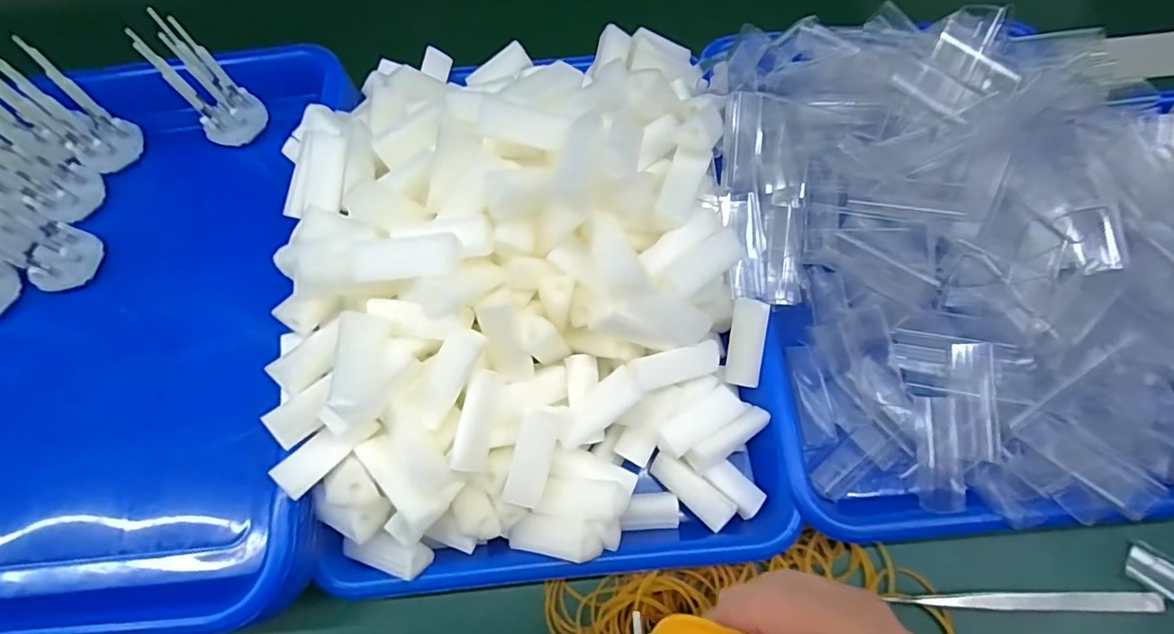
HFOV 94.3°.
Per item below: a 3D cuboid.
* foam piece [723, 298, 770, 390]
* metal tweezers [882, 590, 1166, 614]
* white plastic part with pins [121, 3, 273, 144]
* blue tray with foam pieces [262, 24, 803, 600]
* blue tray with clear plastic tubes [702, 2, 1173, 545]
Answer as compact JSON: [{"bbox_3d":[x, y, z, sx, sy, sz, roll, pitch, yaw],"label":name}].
[{"bbox_3d":[0.085,0.014,0.291,0.018,0.007,0.046,6,101,5],"label":"foam piece"},{"bbox_3d":[0.220,0.141,0.272,0.137,0.013,0.009,0,66,2],"label":"metal tweezers"},{"bbox_3d":[-0.228,-0.139,0.323,0.028,0.070,0.035,30,70,14],"label":"white plastic part with pins"},{"bbox_3d":[-0.028,-0.026,0.283,0.237,0.099,0.298,-8,66,-2],"label":"blue tray with foam pieces"},{"bbox_3d":[0.206,-0.041,0.307,0.246,0.098,0.297,-7,66,-1],"label":"blue tray with clear plastic tubes"}]

